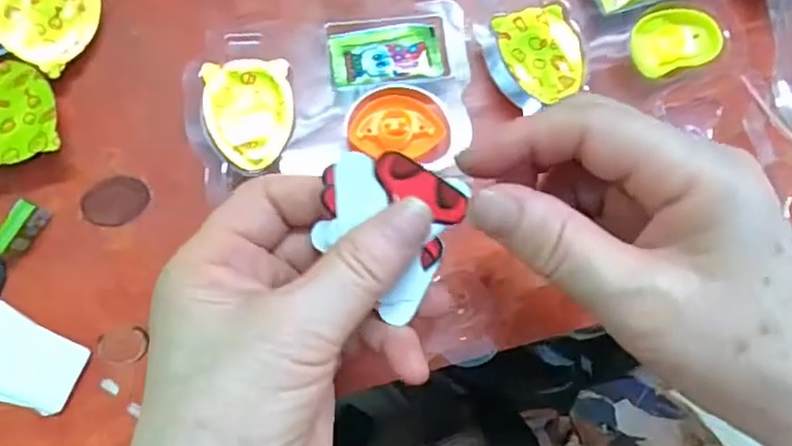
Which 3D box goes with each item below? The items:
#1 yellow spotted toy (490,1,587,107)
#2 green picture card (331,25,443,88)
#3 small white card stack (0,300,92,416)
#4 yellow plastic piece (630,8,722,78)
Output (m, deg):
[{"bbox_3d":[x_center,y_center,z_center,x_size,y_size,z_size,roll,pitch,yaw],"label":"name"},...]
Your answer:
[{"bbox_3d":[0.073,-0.084,0.300,0.041,0.004,0.049,-17,79,-15],"label":"yellow spotted toy"},{"bbox_3d":[-0.005,-0.083,0.301,0.053,0.007,0.028,-5,82,-4],"label":"green picture card"},{"bbox_3d":[-0.171,0.062,0.276,0.054,0.004,0.040,17,81,0],"label":"small white card stack"},{"bbox_3d":[0.143,-0.094,0.313,0.042,0.008,0.032,-16,82,-5],"label":"yellow plastic piece"}]

